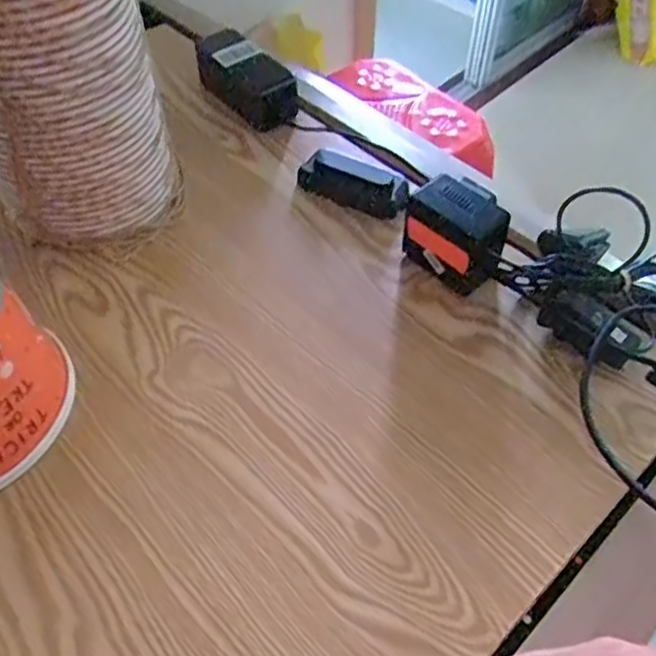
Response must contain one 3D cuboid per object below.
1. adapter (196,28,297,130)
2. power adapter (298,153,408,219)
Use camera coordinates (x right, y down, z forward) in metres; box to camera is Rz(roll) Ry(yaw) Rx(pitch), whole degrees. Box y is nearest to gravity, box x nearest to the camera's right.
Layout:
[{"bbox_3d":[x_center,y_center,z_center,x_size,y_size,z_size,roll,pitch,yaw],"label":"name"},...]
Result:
[{"bbox_3d":[-0.092,-0.277,0.746,0.058,0.054,0.135,-32,59,-23],"label":"adapter"},{"bbox_3d":[0.025,-0.142,0.660,0.112,0.026,0.039,22,55,16],"label":"power adapter"}]

